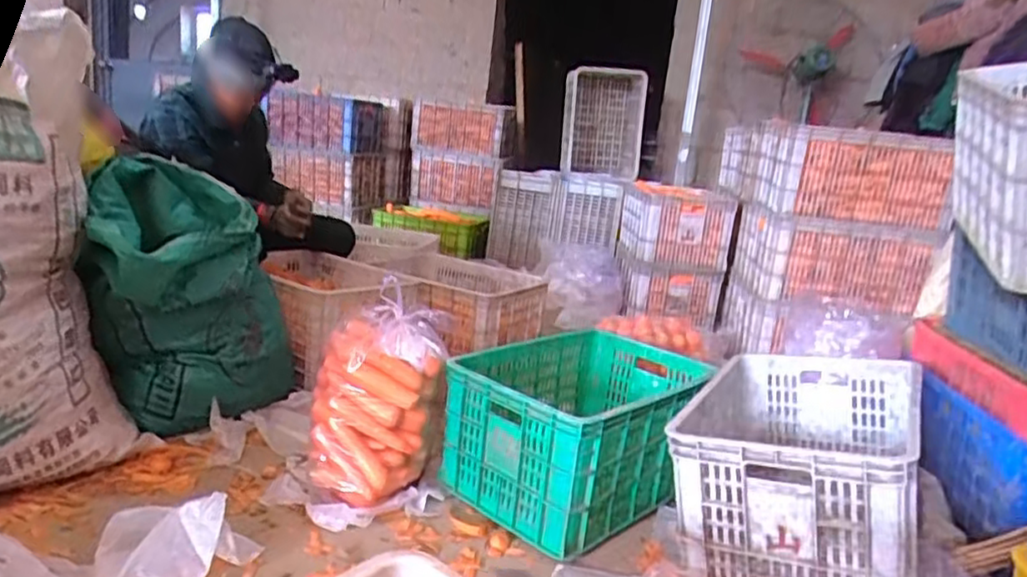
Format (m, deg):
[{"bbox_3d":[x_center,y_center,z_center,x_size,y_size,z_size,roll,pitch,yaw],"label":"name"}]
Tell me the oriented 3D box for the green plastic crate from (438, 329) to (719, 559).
[{"bbox_3d":[0.144,0.265,1.368,0.366,0.246,0.514,18,17,42],"label":"green plastic crate"}]

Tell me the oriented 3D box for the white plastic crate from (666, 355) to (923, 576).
[{"bbox_3d":[0.509,0.303,1.190,0.376,0.261,0.511,12,14,25],"label":"white plastic crate"}]

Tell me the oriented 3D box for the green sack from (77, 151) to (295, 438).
[{"bbox_3d":[-0.669,0.014,1.402,0.377,0.495,0.331,1,14,-21],"label":"green sack"}]

